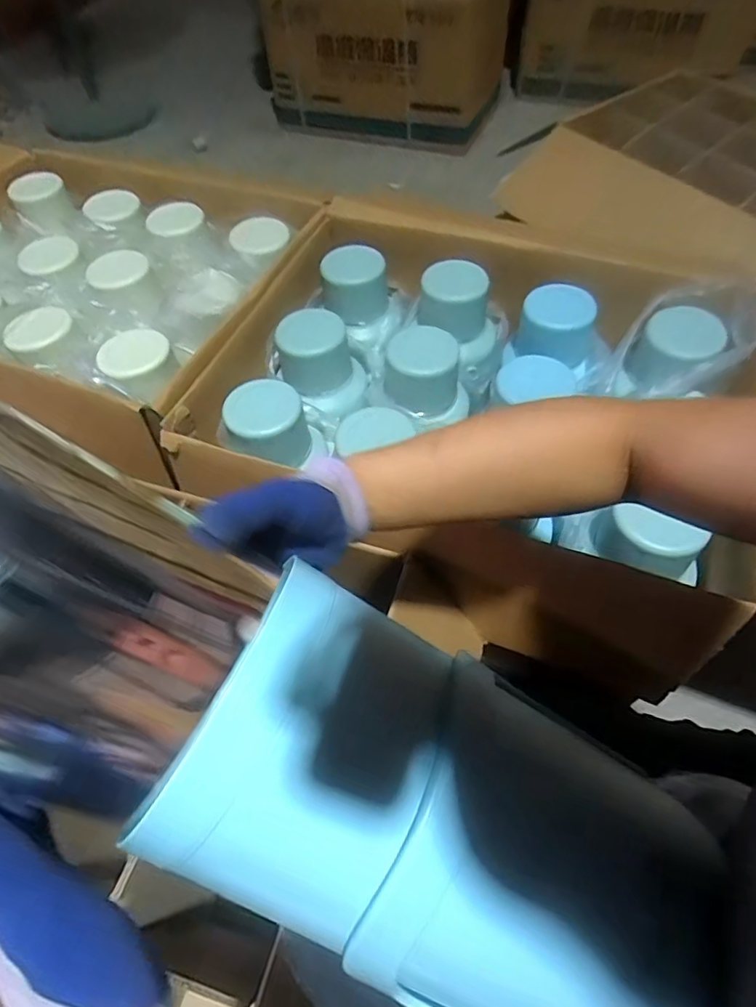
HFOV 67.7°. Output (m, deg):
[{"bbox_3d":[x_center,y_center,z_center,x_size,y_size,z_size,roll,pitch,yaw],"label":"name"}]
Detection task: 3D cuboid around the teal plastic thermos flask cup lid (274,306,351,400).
[{"bbox_3d":[-0.097,-0.226,0.841,0.099,0.080,0.094,-2,56,2],"label":"teal plastic thermos flask cup lid"}]

